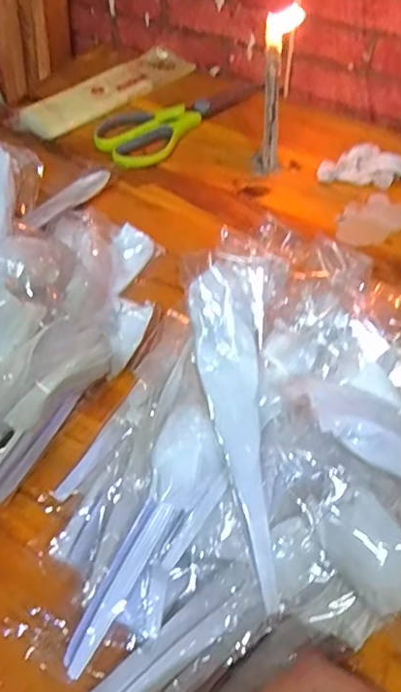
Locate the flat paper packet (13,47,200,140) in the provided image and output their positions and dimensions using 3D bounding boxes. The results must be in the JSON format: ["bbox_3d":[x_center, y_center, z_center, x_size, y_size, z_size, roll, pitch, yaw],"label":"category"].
[{"bbox_3d":[-0.095,-0.275,0.593,0.055,0.015,0.206,41,63,12],"label":"flat paper packet"}]

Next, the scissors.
[{"bbox_3d":[-0.018,-0.246,0.574,0.080,0.009,0.212,39,63,24],"label":"scissors"}]

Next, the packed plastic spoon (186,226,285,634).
[{"bbox_3d":[0.024,0.037,0.286,0.044,0.014,0.181,-6,86,-4],"label":"packed plastic spoon"}]

